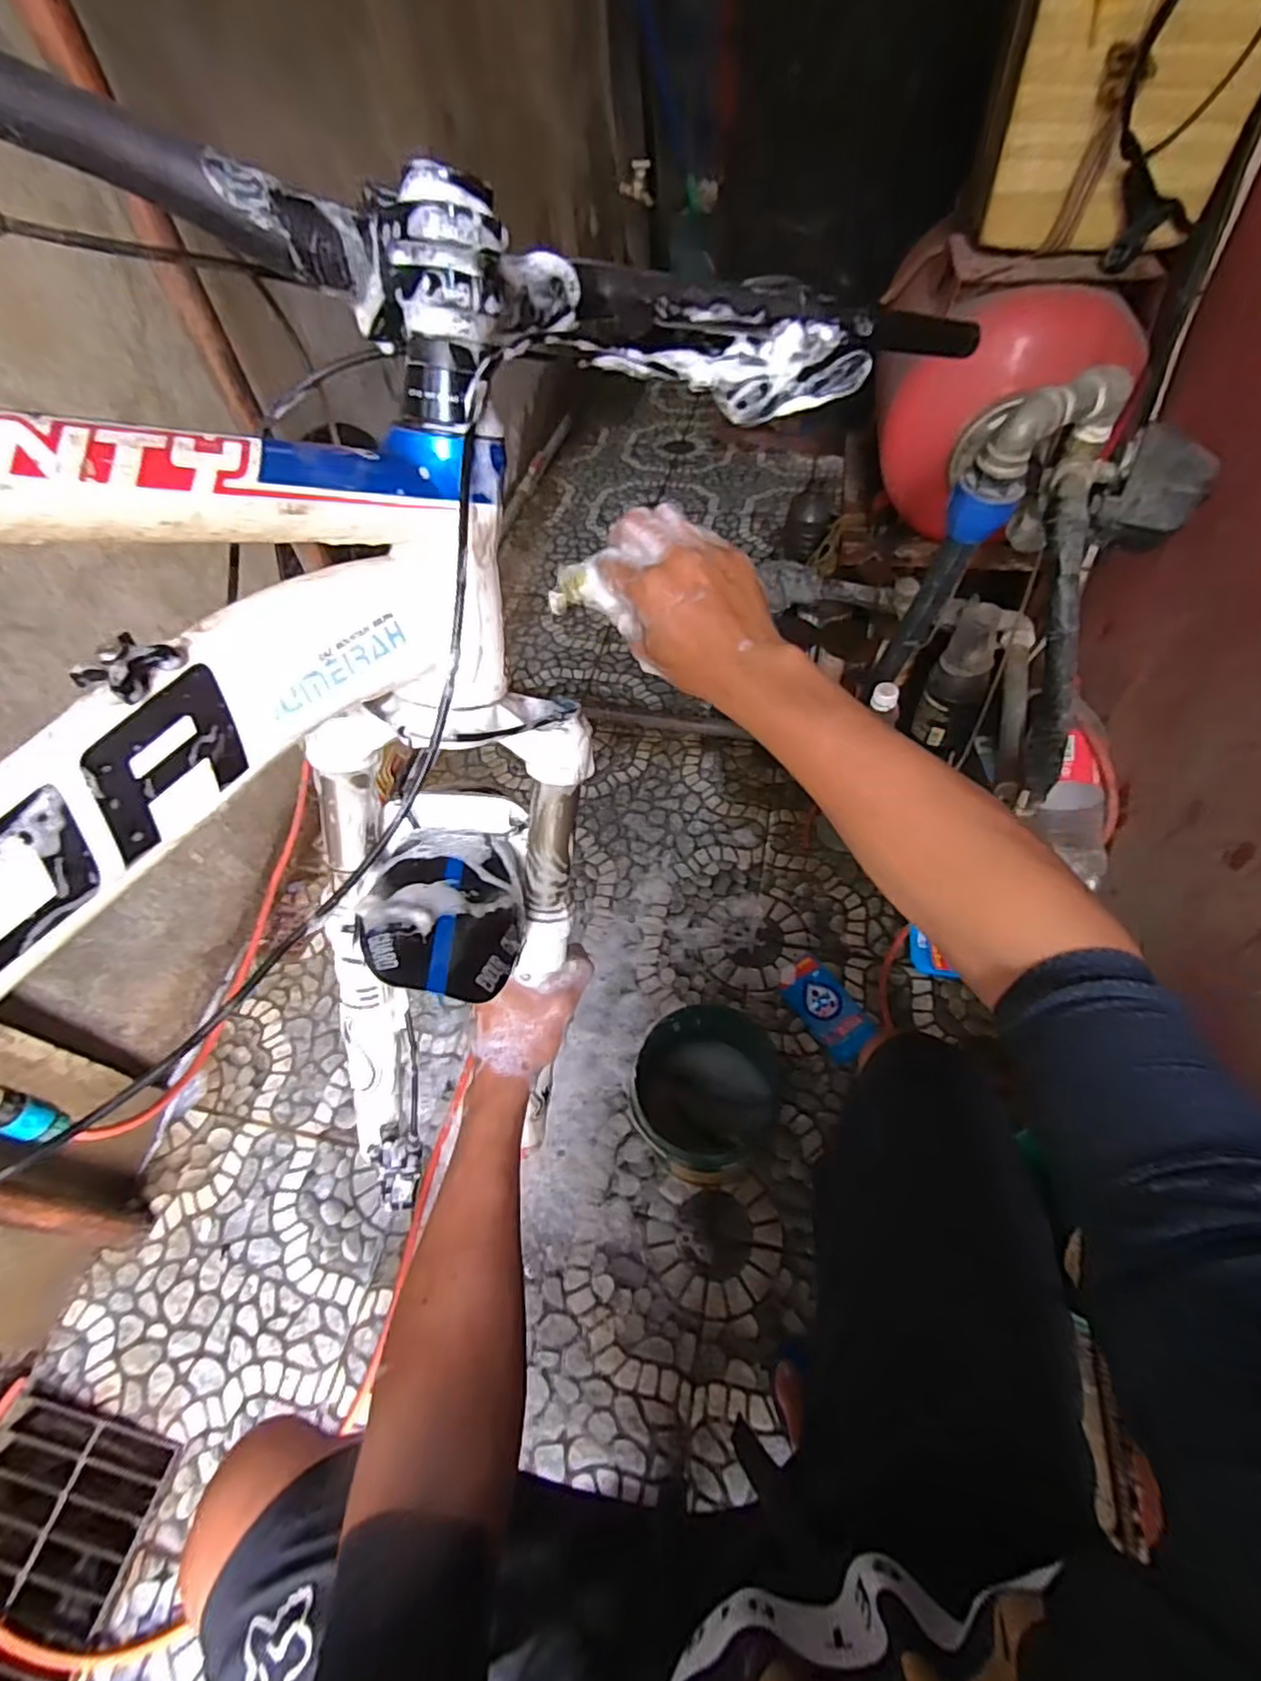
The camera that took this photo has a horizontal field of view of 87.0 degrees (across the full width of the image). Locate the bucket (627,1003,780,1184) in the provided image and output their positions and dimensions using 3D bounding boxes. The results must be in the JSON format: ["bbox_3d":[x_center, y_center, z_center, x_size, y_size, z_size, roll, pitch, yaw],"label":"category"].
[{"bbox_3d":[0.090,0.319,0.830,0.171,0.150,0.171,-1,58,1],"label":"bucket"}]

